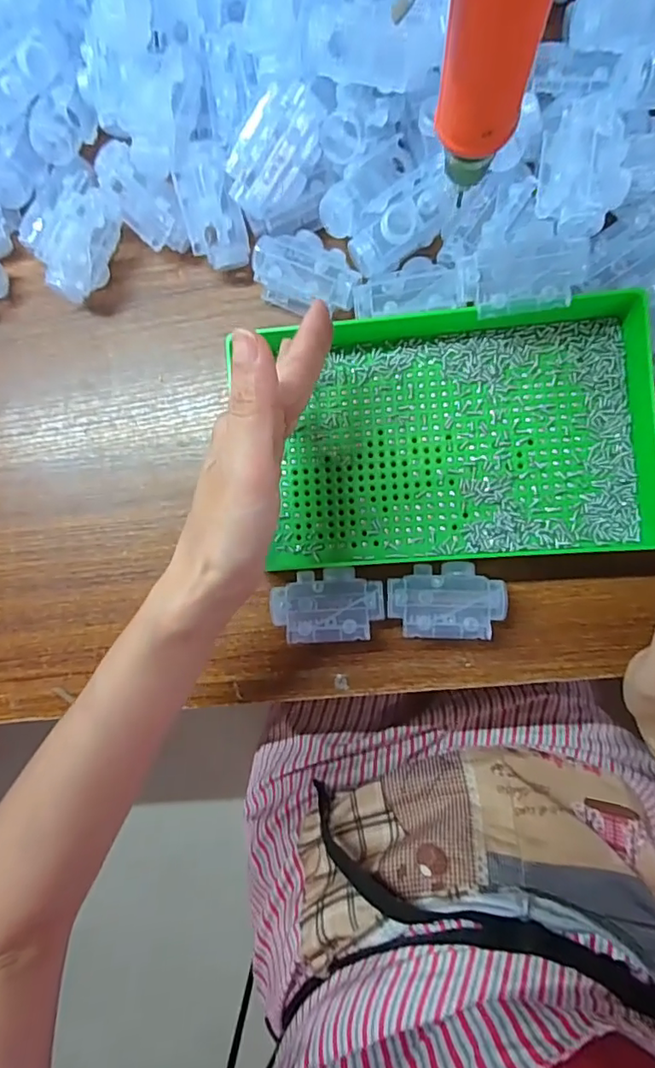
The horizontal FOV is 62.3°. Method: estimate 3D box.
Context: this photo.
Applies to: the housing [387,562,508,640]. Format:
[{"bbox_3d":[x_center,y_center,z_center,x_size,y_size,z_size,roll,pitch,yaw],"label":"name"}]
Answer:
[{"bbox_3d":[0.072,0.040,0.333,0.068,0.029,0.043,0,88,7],"label":"housing"}]

